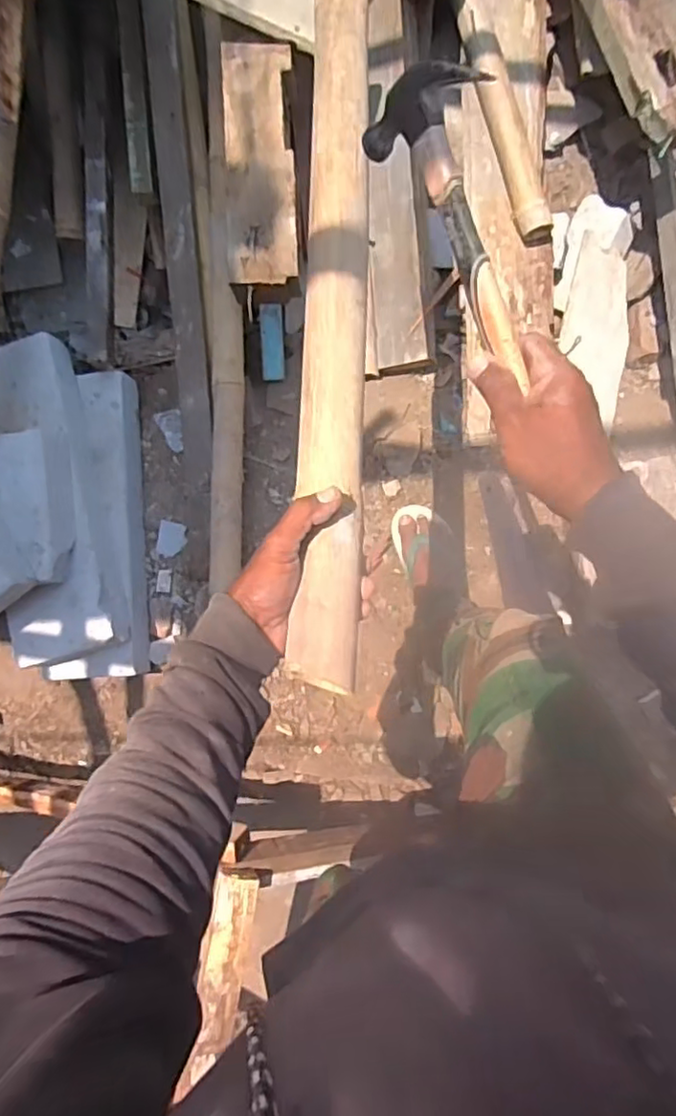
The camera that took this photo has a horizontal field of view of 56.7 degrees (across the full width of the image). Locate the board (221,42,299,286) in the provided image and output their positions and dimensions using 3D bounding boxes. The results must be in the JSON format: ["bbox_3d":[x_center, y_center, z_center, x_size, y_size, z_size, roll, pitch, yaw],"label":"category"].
[{"bbox_3d":[-0.132,-0.659,1.044,0.118,0.027,0.402,-2,84,1],"label":"board"}]

